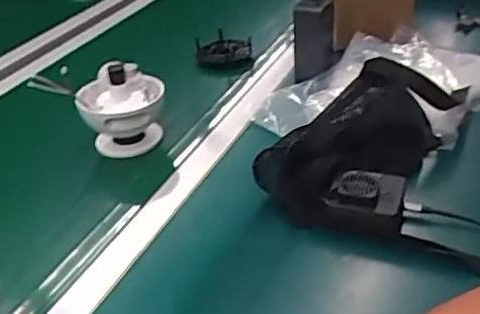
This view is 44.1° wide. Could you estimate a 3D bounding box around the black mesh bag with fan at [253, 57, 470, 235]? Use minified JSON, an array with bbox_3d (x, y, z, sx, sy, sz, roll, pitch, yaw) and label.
[{"bbox_3d":[0.166,-0.032,0.729,0.158,0.100,0.324,17,37,29],"label":"black mesh bag with fan"}]

